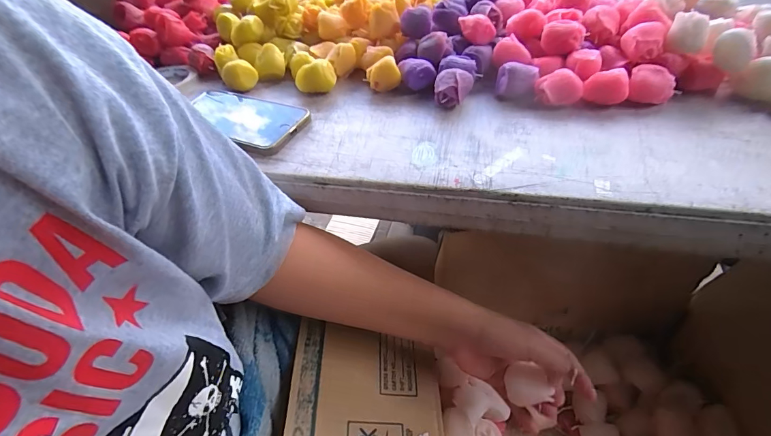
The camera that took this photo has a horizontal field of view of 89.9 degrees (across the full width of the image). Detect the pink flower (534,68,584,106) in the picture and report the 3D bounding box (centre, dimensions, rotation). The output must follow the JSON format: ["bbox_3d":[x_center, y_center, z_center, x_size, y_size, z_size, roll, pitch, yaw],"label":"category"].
[{"bbox_3d":[0.182,-0.135,0.407,0.045,0.031,0.027,0,46,6],"label":"pink flower"}]

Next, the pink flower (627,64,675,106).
[{"bbox_3d":[0.273,-0.135,0.399,0.041,0.033,0.026,21,52,24],"label":"pink flower"}]

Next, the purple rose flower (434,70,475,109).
[{"bbox_3d":[0.074,-0.140,0.426,0.038,0.033,0.036,9,48,14],"label":"purple rose flower"}]

